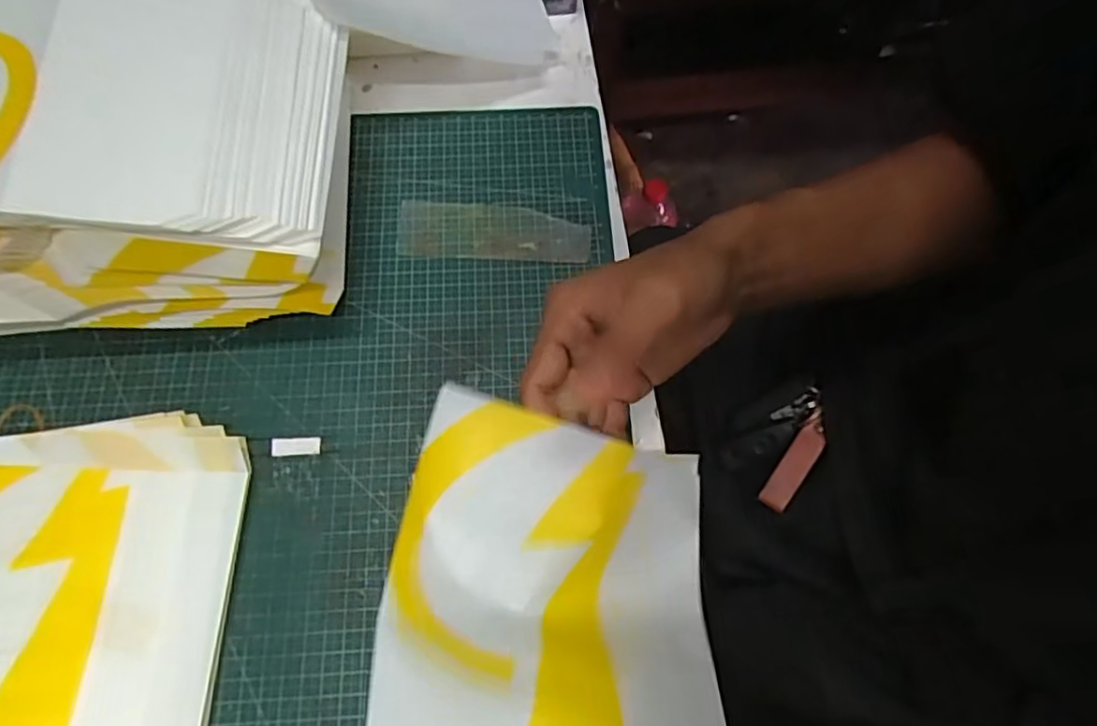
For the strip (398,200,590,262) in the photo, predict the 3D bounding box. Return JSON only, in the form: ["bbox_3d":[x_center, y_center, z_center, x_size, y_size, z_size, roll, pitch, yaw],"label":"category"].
[{"bbox_3d":[-0.035,-0.085,0.410,0.120,0.004,0.040,3,70,0],"label":"strip"}]

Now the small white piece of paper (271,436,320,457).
[{"bbox_3d":[-0.146,0.047,0.368,0.028,0.004,0.011,-3,70,-2],"label":"small white piece of paper"}]

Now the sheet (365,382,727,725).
[{"bbox_3d":[0.014,0.105,0.281,0.171,0.027,0.175,22,51,-30],"label":"sheet"}]

